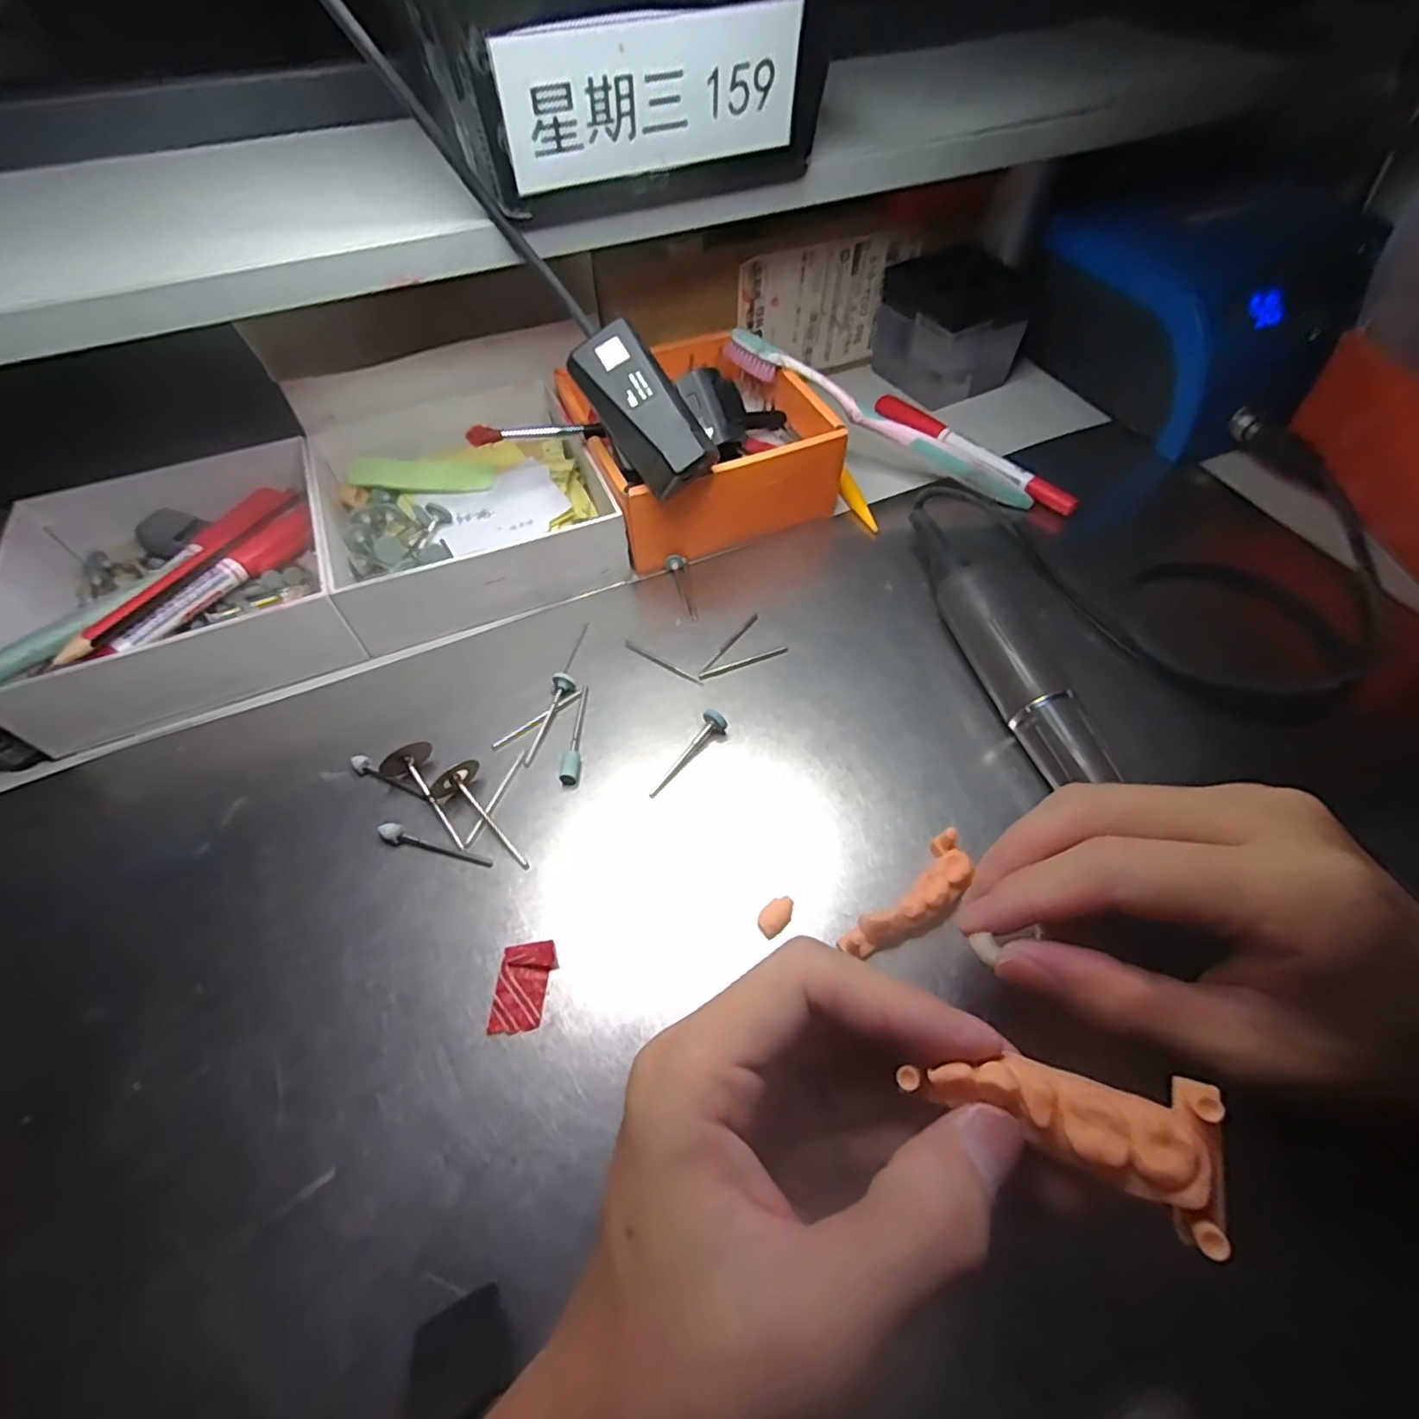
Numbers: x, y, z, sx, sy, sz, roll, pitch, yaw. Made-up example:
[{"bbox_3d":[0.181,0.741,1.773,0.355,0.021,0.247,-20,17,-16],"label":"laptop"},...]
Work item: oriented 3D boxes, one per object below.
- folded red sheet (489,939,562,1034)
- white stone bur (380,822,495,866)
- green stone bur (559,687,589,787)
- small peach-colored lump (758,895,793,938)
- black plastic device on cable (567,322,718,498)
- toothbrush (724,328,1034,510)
[{"bbox_3d":[-0.062,0.091,0.212,0.018,0.004,0.028,1,58,2],"label":"folded red sheet"},{"bbox_3d":[-0.103,0.051,0.239,0.045,0.005,0.007,15,59,10],"label":"white stone bur"},{"bbox_3d":[-0.055,0.009,0.266,0.006,0.007,0.049,2,58,2],"label":"green stone bur"},{"bbox_3d":[0.023,0.072,0.223,0.014,0.007,0.009,-37,64,-20],"label":"small peach-colored lump"},{"bbox_3d":[-0.027,-0.127,0.271,0.031,0.025,0.071,-37,92,-20],"label":"black plastic device on cable"},{"bbox_3d":[0.094,-0.157,0.349,0.183,0.014,0.016,27,60,-3],"label":"toothbrush"}]

